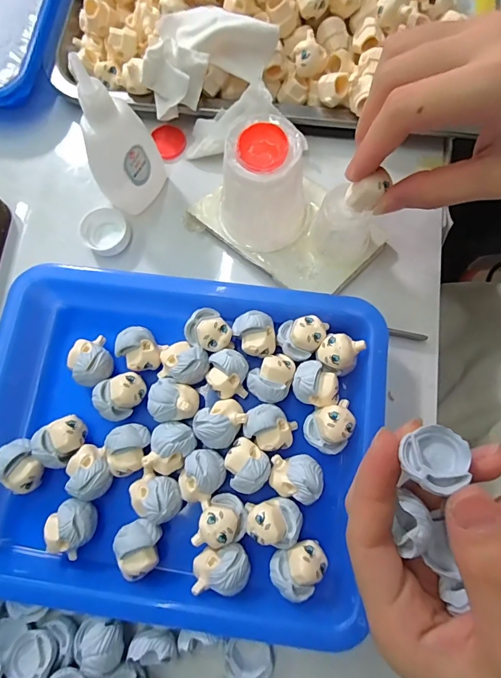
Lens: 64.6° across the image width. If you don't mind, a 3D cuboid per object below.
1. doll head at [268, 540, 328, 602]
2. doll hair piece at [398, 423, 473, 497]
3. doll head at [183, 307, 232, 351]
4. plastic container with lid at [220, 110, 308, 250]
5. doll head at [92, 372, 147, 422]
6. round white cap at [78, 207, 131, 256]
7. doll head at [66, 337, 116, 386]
[{"bbox_3d":[0.025,0.116,0.200,0.029,0.022,0.023,-21,76,-4],"label":"doll head"},{"bbox_3d":[0.066,0.043,0.143,0.021,0.014,0.023,0,76,1],"label":"doll hair piece"},{"bbox_3d":[-0.023,-0.005,0.232,0.026,0.021,0.023,22,77,6],"label":"doll head"},{"bbox_3d":[0.008,-0.085,0.231,0.052,0.069,0.045,-5,76,0],"label":"plastic container with lid"},{"bbox_3d":[-0.072,0.033,0.225,0.026,0.022,0.023,-25,77,-5],"label":"doll head"},{"bbox_3d":[-0.096,-0.071,0.263,0.032,0.010,0.030,0,76,1],"label":"round white cap"},{"bbox_3d":[-0.092,0.014,0.232,0.023,0.025,0.027,-35,78,-7],"label":"doll head"}]

